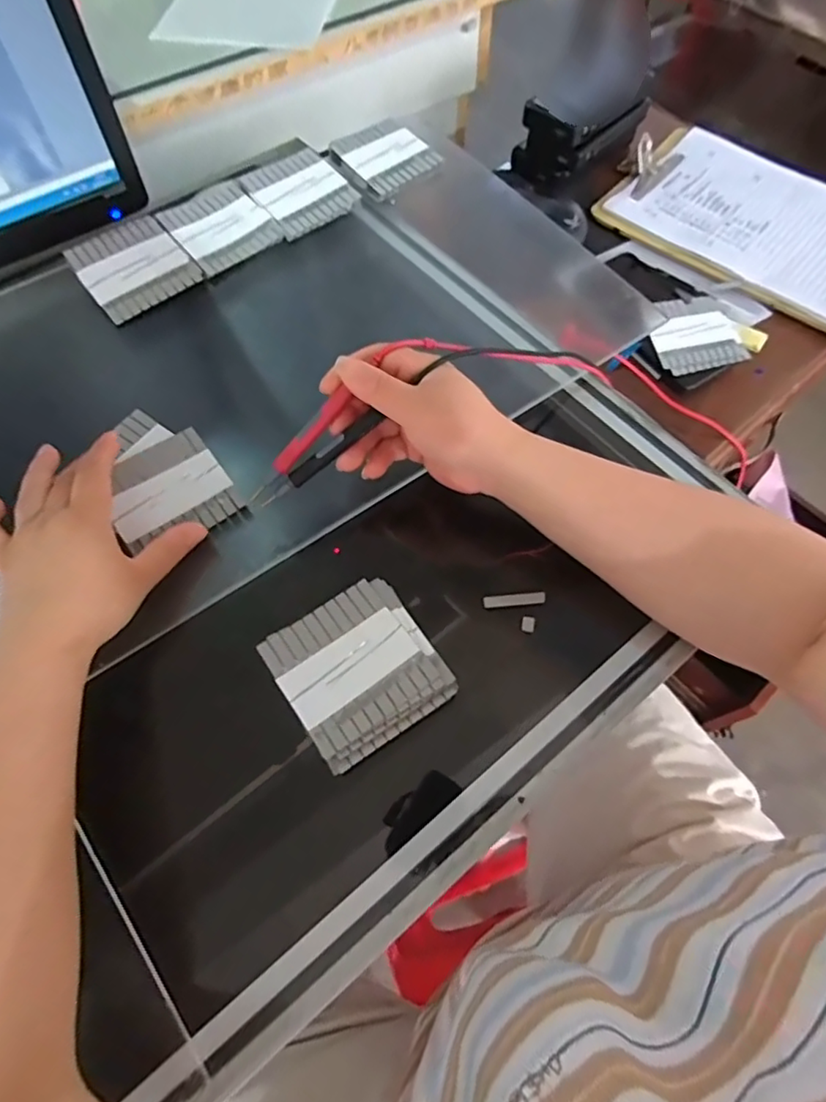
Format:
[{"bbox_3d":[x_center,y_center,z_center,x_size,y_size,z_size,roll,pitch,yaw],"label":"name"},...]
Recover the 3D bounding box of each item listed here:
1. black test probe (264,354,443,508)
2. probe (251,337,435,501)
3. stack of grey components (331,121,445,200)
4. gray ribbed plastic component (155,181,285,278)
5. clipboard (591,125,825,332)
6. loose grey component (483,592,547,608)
[{"bbox_3d":[-0.035,-0.071,0.352,0.136,0.011,0.010,-38,71,6],"label":"black test probe"},{"bbox_3d":[-0.045,-0.083,0.351,0.142,0.018,0.011,-43,73,1],"label":"probe"},{"bbox_3d":[-0.025,-0.359,0.535,0.078,0.018,0.069,-37,69,-16],"label":"stack of grey components"},{"bbox_3d":[-0.162,-0.273,0.490,0.074,0.013,0.078,-39,70,-17],"label":"gray ribbed plastic component"},{"bbox_3d":[0.382,-0.362,0.643,0.310,0.023,0.228,33,69,16],"label":"clipboard"},{"bbox_3d":[0.063,0.030,0.366,0.039,0.005,0.008,-5,64,-2],"label":"loose grey component"}]

